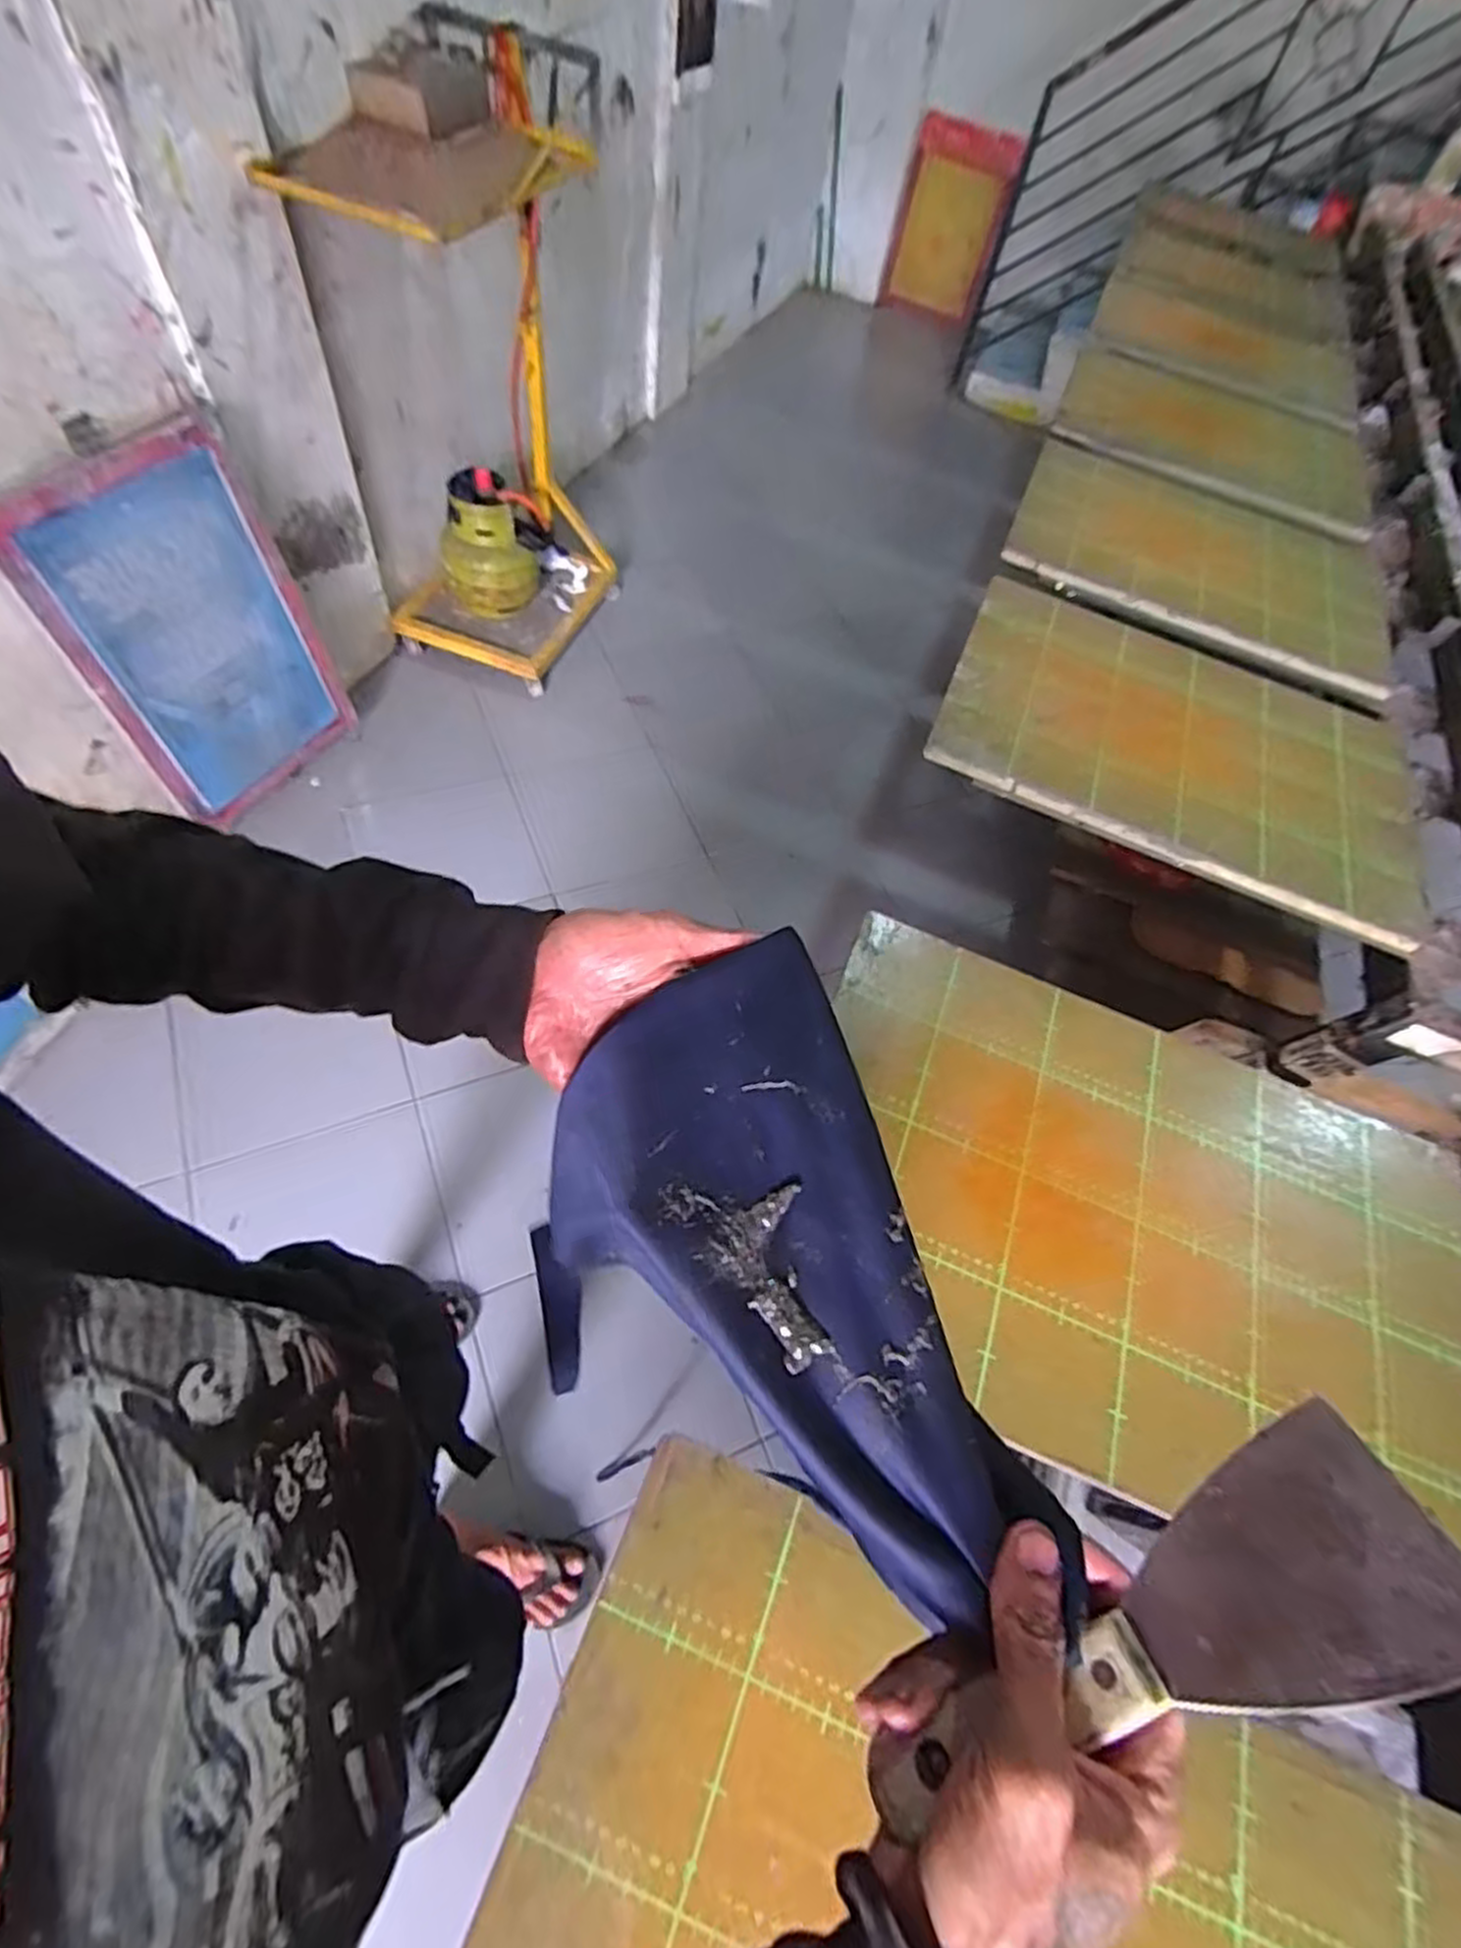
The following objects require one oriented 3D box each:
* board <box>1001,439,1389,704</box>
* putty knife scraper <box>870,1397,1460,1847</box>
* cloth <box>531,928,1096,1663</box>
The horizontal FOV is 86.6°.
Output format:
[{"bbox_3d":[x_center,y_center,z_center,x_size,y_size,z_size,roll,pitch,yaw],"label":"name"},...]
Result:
[{"bbox_3d":[0.725,-0.650,1.225,0.593,0.044,0.439,22,59,4],"label":"board"},{"bbox_3d":[0.137,0.221,0.254,0.199,0.025,0.065,-27,64,0],"label":"putty knife scraper"},{"bbox_3d":[0.009,0.121,0.311,0.144,0.052,0.249,-17,62,-14],"label":"cloth"}]

